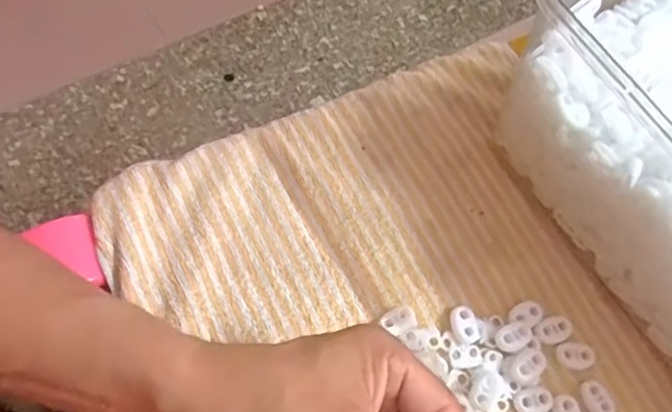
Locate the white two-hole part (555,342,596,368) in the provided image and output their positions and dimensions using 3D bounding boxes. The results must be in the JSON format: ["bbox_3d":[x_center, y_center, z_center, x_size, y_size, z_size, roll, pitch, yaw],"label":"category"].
[{"bbox_3d":[0.141,0.088,0.340,0.023,0.004,0.014,6,67,-4],"label":"white two-hole part"}]

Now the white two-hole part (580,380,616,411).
[{"bbox_3d":[0.151,0.112,0.332,0.016,0.004,0.021,-29,74,-16],"label":"white two-hole part"}]

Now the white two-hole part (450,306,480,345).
[{"bbox_3d":[0.076,0.071,0.339,0.015,0.004,0.022,-8,69,-9],"label":"white two-hole part"}]

